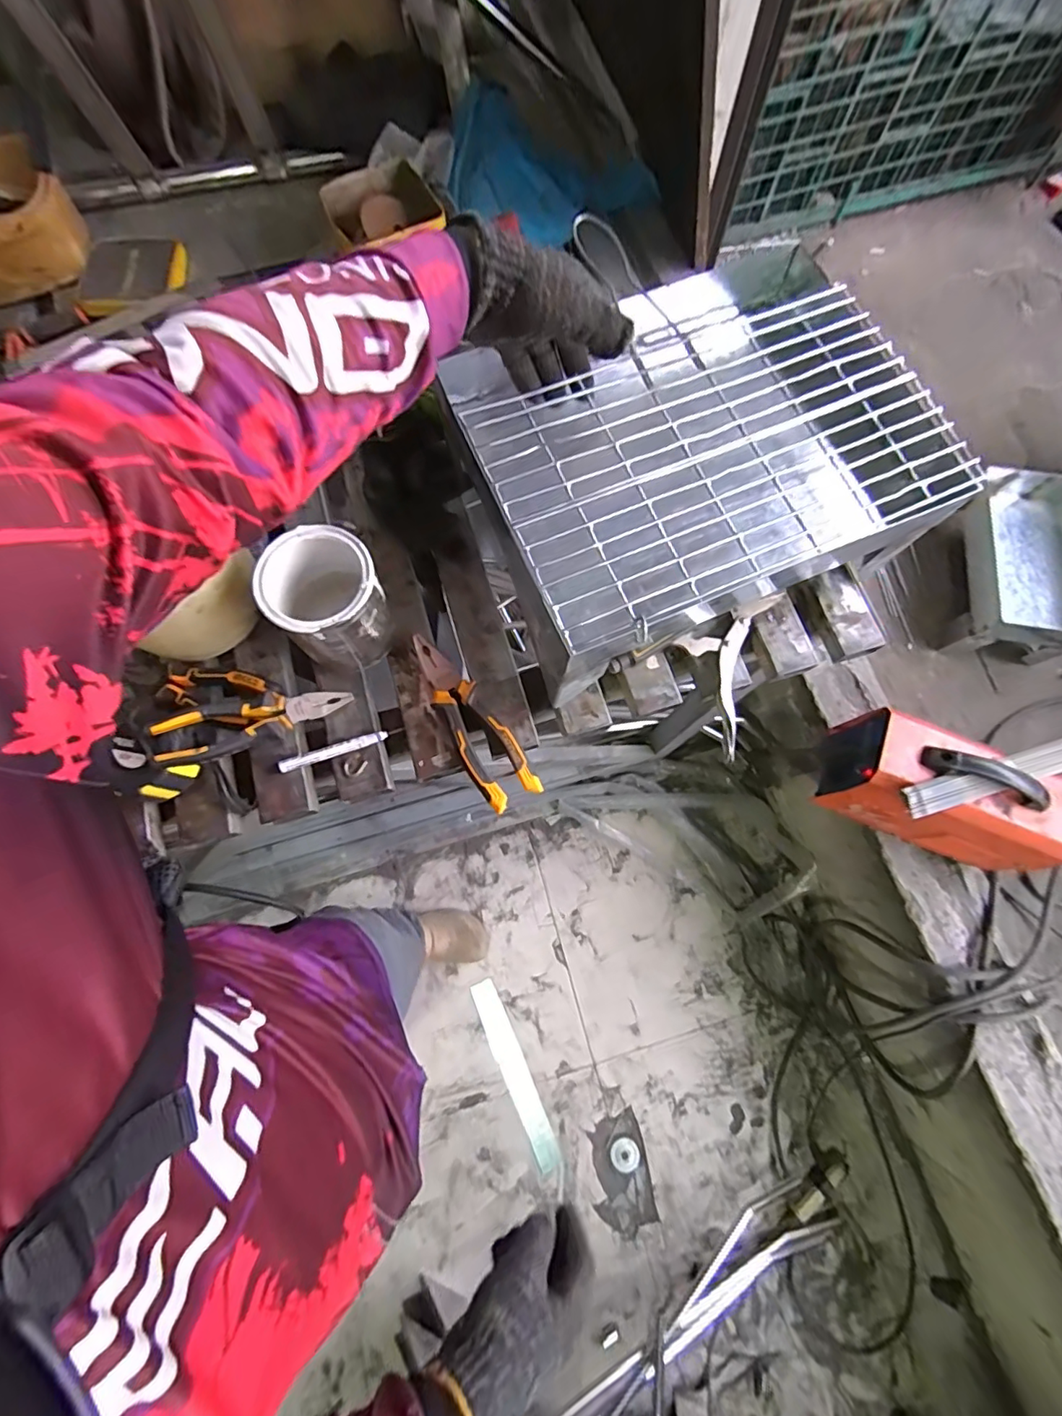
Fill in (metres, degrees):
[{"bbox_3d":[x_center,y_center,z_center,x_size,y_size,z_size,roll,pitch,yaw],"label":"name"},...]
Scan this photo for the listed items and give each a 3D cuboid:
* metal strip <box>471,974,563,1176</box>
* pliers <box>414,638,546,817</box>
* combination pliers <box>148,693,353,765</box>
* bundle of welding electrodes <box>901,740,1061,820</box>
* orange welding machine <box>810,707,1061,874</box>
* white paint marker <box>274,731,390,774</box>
[{"bbox_3d":[-0.037,0.810,1.203,0.058,0.009,0.386,-22,74,-13],"label":"metal strip"},{"bbox_3d":[-0.062,0.010,0.528,0.052,0.015,0.191,-31,79,-11],"label":"pliers"},{"bbox_3d":[-0.257,0.013,0.509,0.165,0.026,0.046,-16,73,-25],"label":"combination pliers"},{"bbox_3d":[0.701,0.100,0.800,0.295,0.032,0.047,-15,76,-8],"label":"bundle of welding electrodes"},{"bbox_3d":[0.683,0.140,0.892,0.311,0.217,0.144,26,75,3],"label":"orange welding machine"},{"bbox_3d":[-0.194,0.042,0.527,0.105,0.007,0.012,-17,77,-8],"label":"white paint marker"}]

